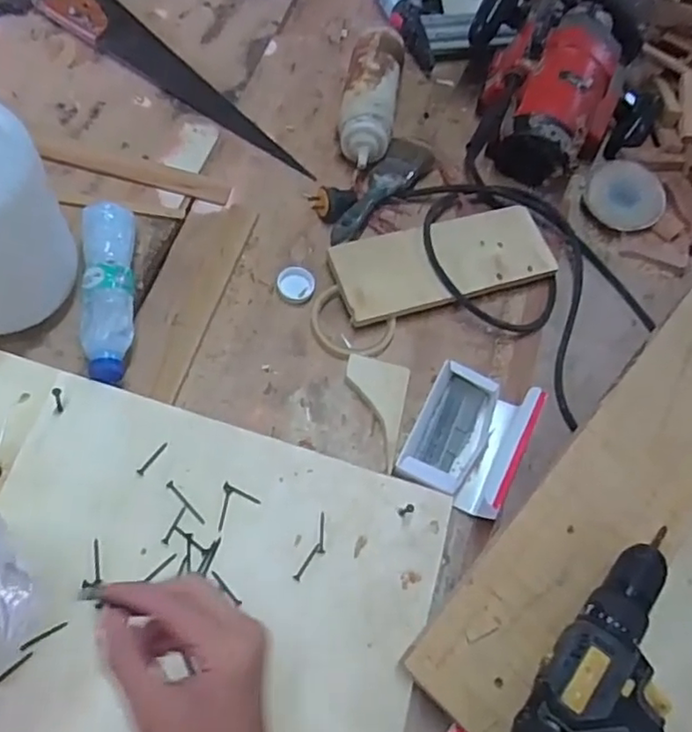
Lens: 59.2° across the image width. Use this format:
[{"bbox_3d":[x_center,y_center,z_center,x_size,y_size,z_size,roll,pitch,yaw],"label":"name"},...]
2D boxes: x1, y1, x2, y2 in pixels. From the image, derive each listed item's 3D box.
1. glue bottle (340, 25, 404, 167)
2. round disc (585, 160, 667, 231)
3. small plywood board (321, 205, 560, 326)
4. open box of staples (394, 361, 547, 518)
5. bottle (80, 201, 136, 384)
[{"bbox_3d":[0.030,-0.332,0.762,0.073,0.058,0.189,12,66,-6],"label":"glue bottle"},{"bbox_3d":[0.356,-0.218,0.775,0.097,0.012,0.100,4,66,-9],"label":"round disc"},{"bbox_3d":[0.113,-0.119,0.697,0.254,0.014,0.097,-16,72,-15],"label":"small plywood board"},{"bbox_3d":[0.124,0.066,0.607,0.102,0.069,0.136,29,66,2],"label":"open box of staples"},{"bbox_3d":[-0.239,-0.076,0.615,0.052,0.042,0.192,-3,69,-12],"label":"bottle"}]

